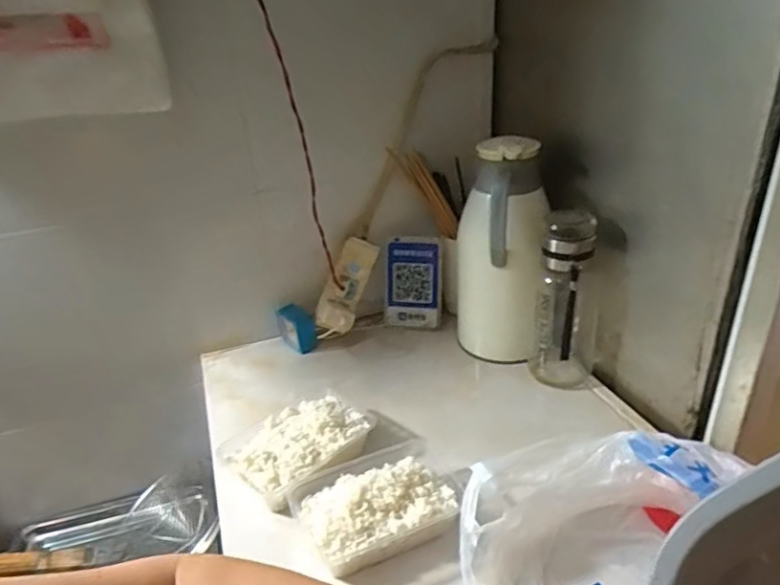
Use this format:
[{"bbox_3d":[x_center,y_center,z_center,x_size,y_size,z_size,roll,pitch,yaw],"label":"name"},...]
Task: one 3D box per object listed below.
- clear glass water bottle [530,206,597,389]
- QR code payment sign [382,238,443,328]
[{"bbox_3d":[0.234,0.014,0.769,0.081,0.235,0.085,4,28,16],"label":"clear glass water bottle"},{"bbox_3d":[0.037,-0.008,0.946,0.092,0.155,0.049,-5,27,-1],"label":"QR code payment sign"}]

